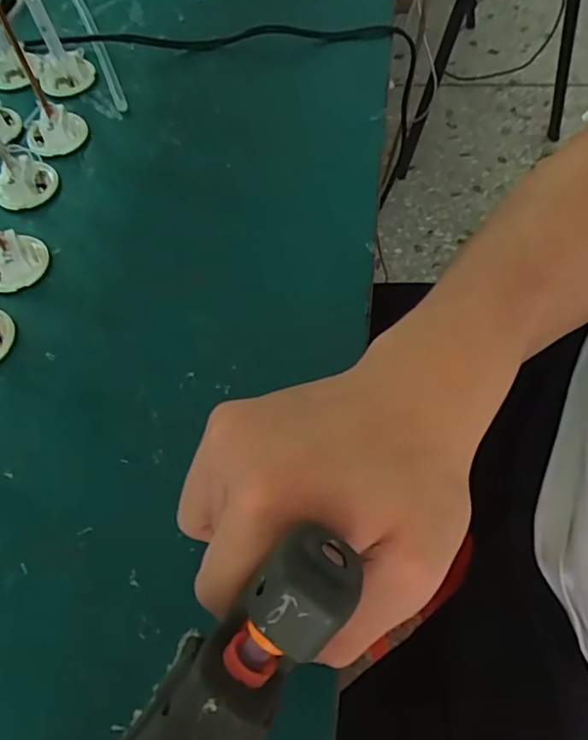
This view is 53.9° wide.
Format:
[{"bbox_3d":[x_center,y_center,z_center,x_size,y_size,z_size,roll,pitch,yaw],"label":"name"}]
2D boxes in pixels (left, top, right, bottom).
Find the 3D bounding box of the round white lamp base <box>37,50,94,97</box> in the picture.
[{"bbox_3d":[-0.161,-0.211,0.404,0.037,0.018,0.033,-22,61,-6],"label":"round white lamp base"}]

